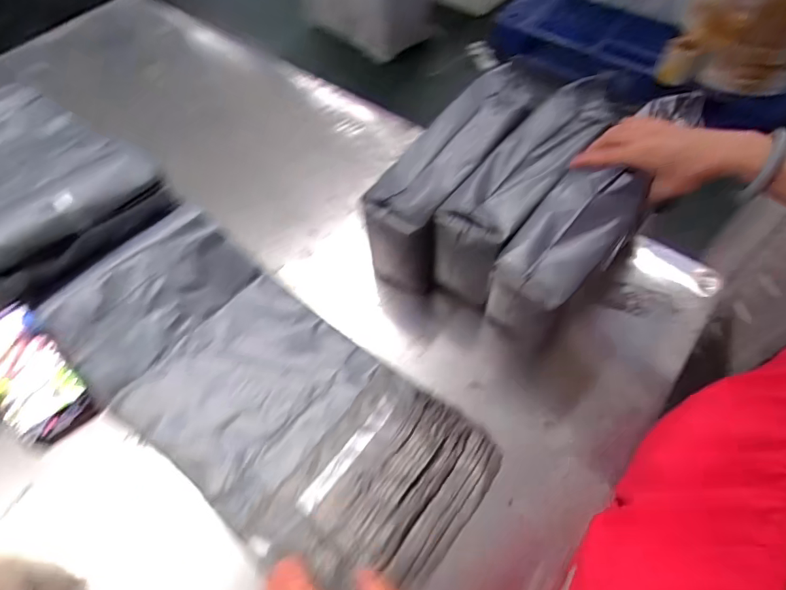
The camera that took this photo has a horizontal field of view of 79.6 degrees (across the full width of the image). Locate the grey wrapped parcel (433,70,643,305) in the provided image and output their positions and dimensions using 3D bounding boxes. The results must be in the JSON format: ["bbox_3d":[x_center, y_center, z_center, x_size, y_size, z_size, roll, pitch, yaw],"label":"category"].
[{"bbox_3d":[0.176,-0.152,0.637,0.091,0.126,0.331,32,66,20],"label":"grey wrapped parcel"}]

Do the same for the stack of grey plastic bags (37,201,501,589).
[{"bbox_3d":[-0.160,0.101,0.542,0.527,0.065,0.234,35,66,21],"label":"stack of grey plastic bags"}]

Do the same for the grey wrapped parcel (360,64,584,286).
[{"bbox_3d":[0.084,-0.177,0.677,0.114,0.146,0.346,28,64,18],"label":"grey wrapped parcel"}]

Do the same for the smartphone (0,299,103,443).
[{"bbox_3d":[-0.433,0.091,0.557,0.086,0.016,0.170,-38,93,-22],"label":"smartphone"}]

